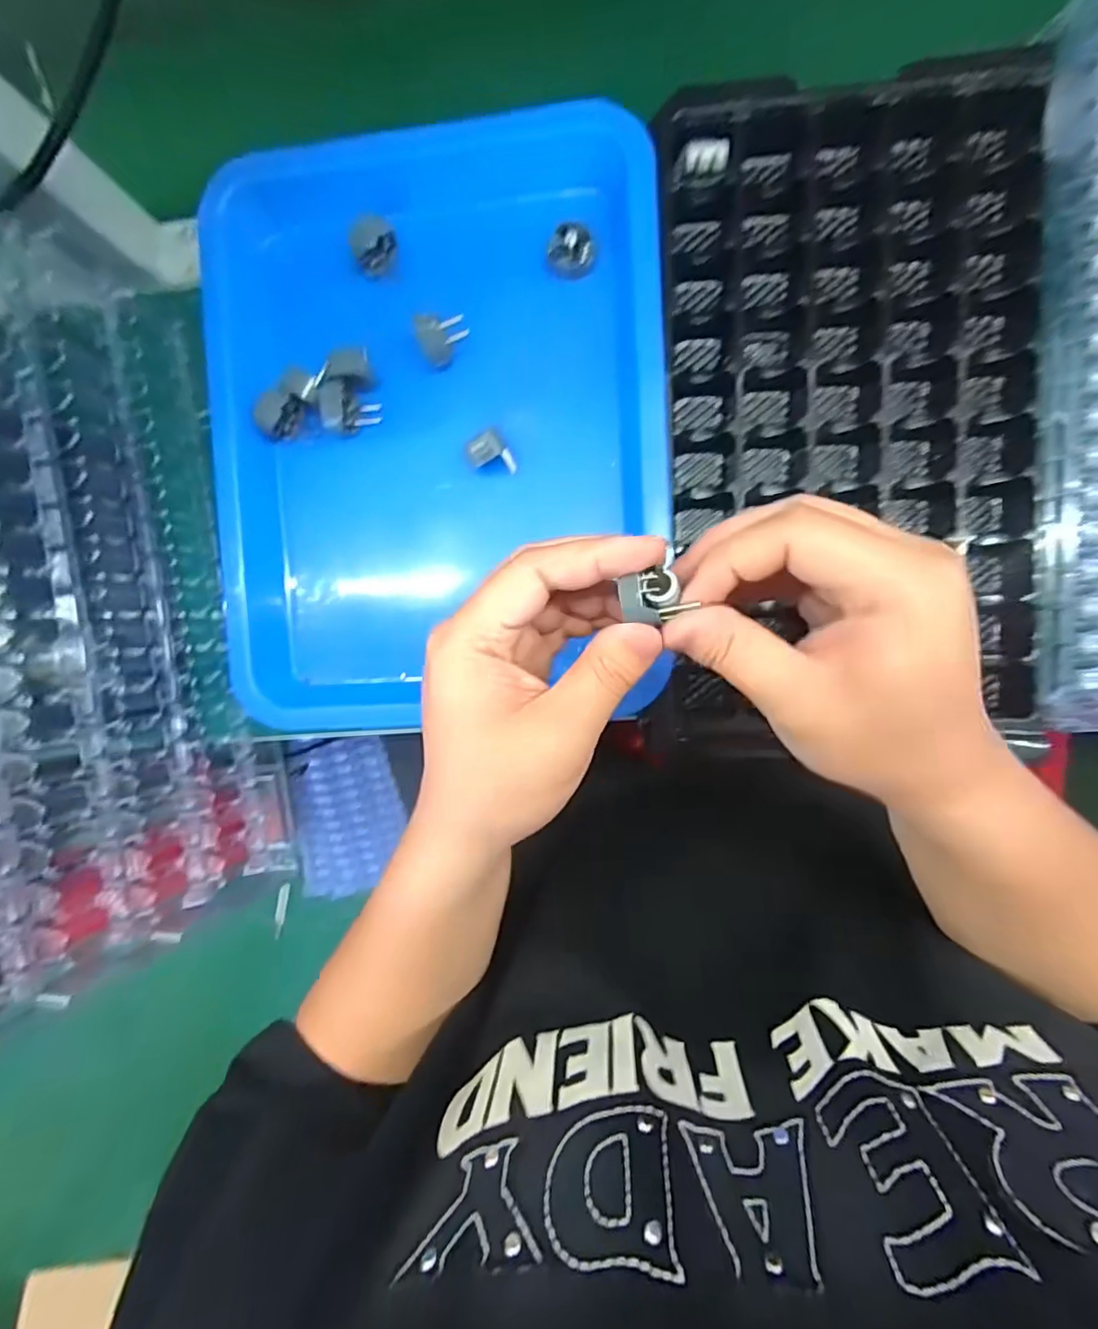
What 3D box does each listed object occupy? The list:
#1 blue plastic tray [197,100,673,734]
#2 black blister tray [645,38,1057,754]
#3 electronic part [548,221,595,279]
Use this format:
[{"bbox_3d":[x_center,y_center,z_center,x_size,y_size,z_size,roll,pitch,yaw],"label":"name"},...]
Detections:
[{"bbox_3d":[-0.064,-0.134,0.357,0.261,0.063,0.336,-3,92,8],"label":"blue plastic tray"},{"bbox_3d":[0.161,-0.135,0.324,0.193,0.038,0.347,0,92,8],"label":"black blister tray"},{"bbox_3d":[0.013,-0.240,0.340,0.026,0.009,0.026,-8,91,8],"label":"electronic part"}]

